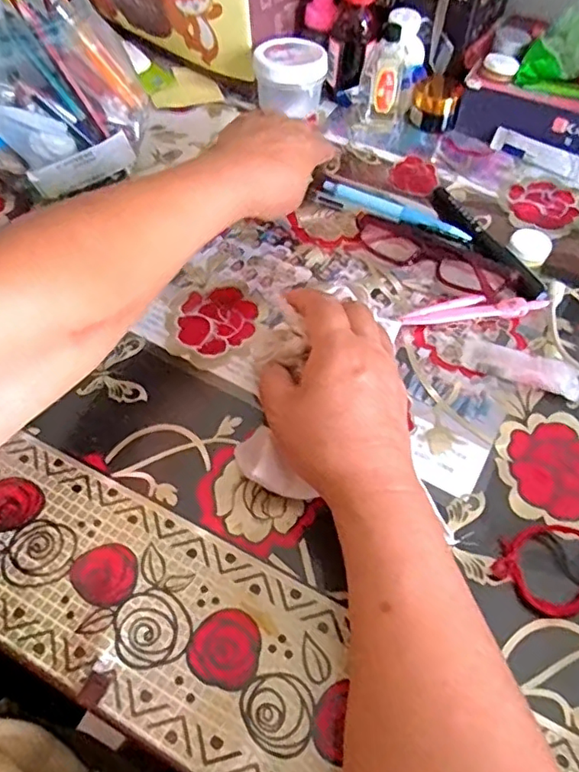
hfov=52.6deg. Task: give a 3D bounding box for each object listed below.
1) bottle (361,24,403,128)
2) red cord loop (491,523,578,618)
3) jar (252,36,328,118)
[{"bbox_3d":[0.087,-0.281,0.535,0.034,0.083,0.028,7,56,4],"label":"bottle"},{"bbox_3d":[0.142,0.097,0.314,0.055,0.017,0.048,-23,59,-15],"label":"red cord loop"},{"bbox_3d":[-0.002,-0.290,0.552,0.065,0.049,0.055,-20,58,-13],"label":"jar"}]

